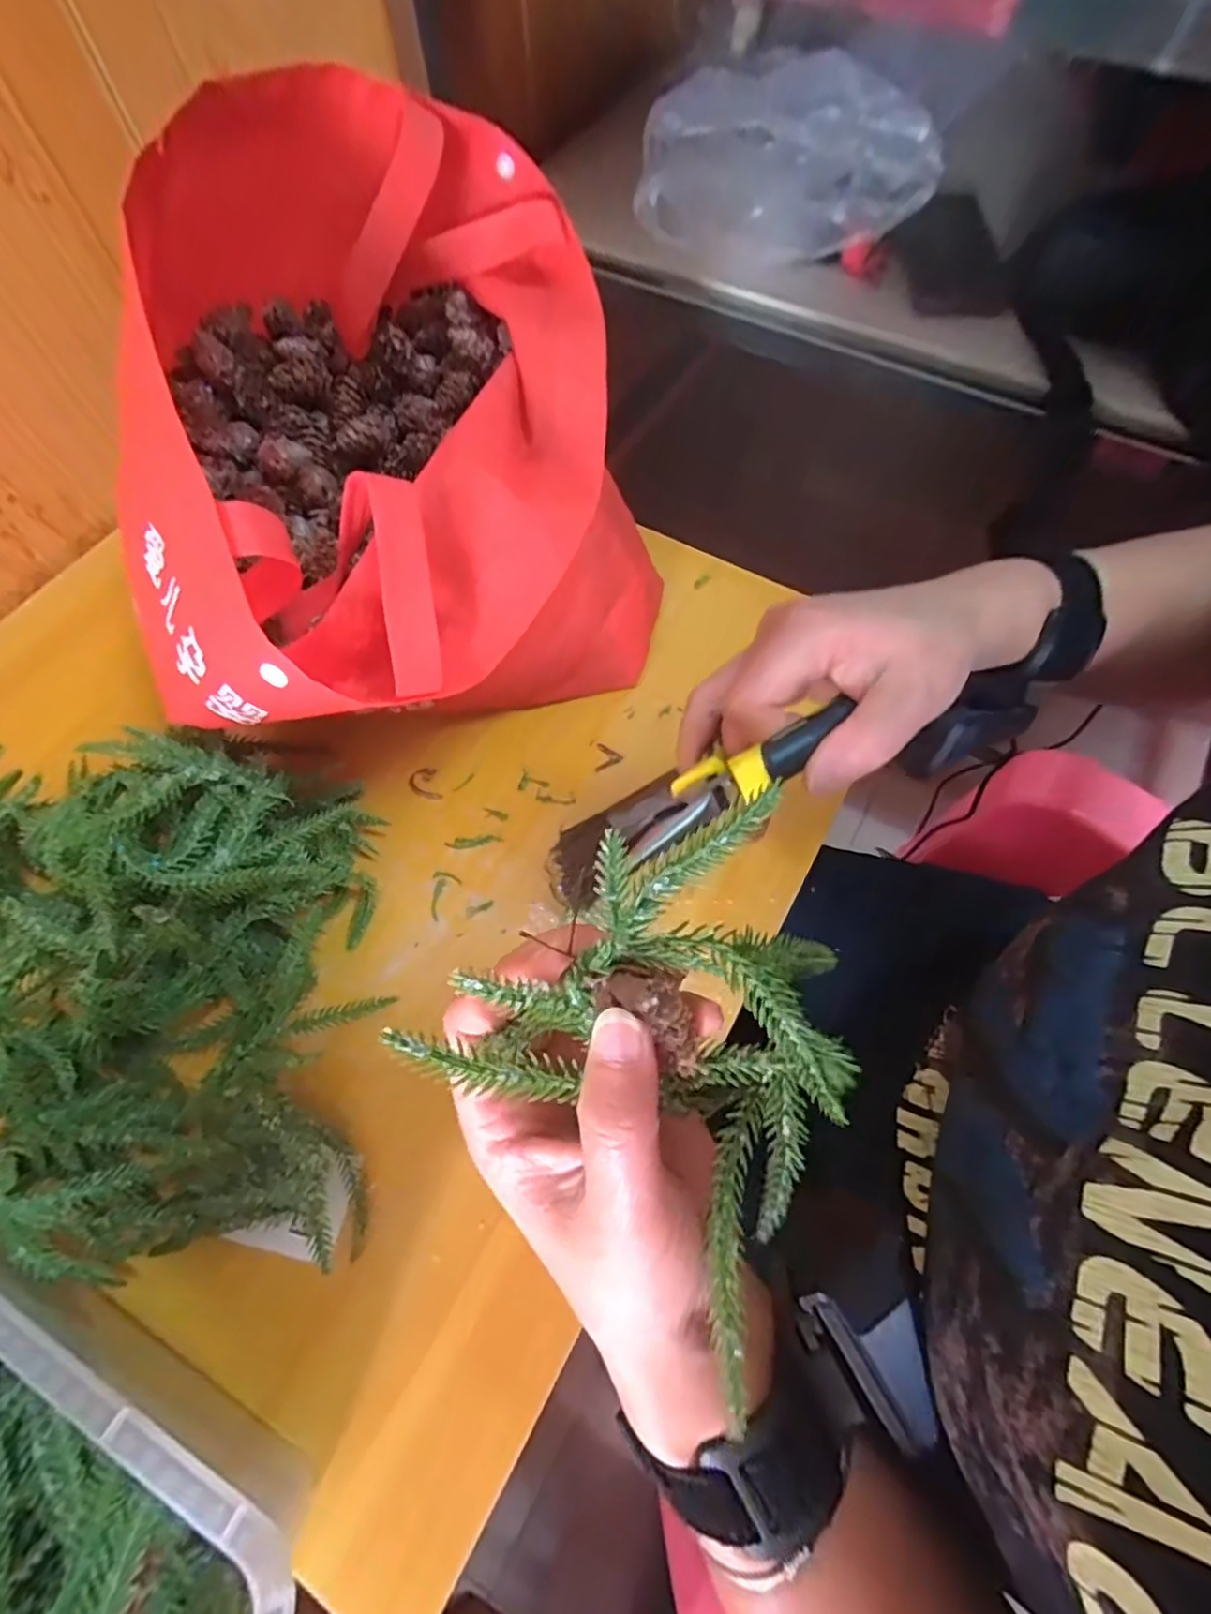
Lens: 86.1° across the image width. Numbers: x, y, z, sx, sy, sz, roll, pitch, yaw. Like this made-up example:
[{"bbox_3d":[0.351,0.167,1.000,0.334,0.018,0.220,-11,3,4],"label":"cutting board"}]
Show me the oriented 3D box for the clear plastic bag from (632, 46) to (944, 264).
[{"bbox_3d":[0.127,-0.506,0.506,0.223,0.094,0.114,-12,66,-5],"label":"clear plastic bag"}]

